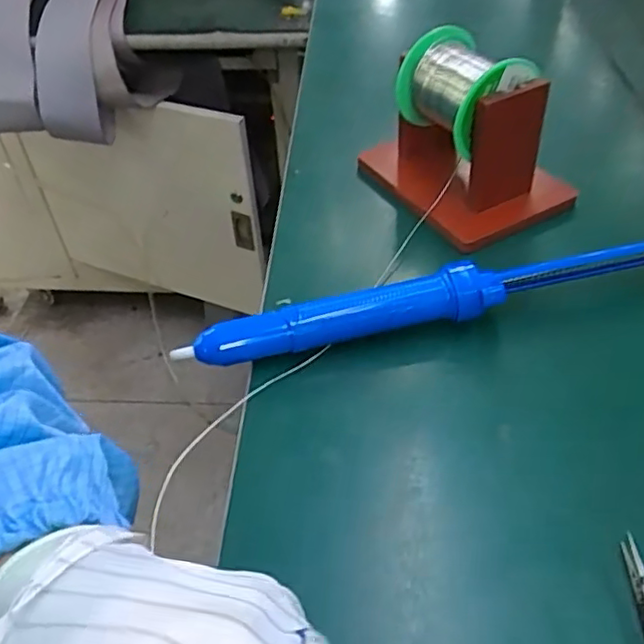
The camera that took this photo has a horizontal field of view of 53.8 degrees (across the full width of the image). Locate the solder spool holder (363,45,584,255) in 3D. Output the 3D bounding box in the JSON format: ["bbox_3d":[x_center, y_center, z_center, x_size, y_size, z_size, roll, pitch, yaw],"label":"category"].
[{"bbox_3d":[0.101,-0.128,0.440,0.093,0.093,0.126,-24,48,-21],"label":"solder spool holder"}]

